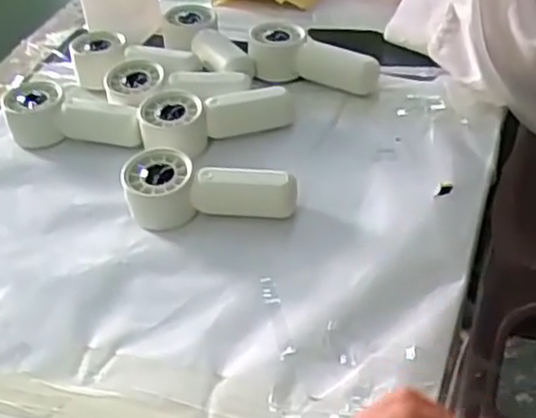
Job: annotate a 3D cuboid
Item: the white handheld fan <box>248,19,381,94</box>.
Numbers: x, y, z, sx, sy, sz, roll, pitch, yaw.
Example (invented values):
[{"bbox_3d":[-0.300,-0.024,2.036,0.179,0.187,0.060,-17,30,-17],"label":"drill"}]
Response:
[{"bbox_3d":[0.038,-0.120,0.581,0.103,0.033,0.042,10,44,19],"label":"white handheld fan"}]

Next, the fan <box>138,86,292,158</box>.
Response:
[{"bbox_3d":[-0.039,-0.068,0.539,0.107,0.032,0.043,-16,42,-9],"label":"fan"}]

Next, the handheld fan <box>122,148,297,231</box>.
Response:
[{"bbox_3d":[-0.037,-0.010,0.474,0.106,0.034,0.038,4,43,13],"label":"handheld fan"}]

